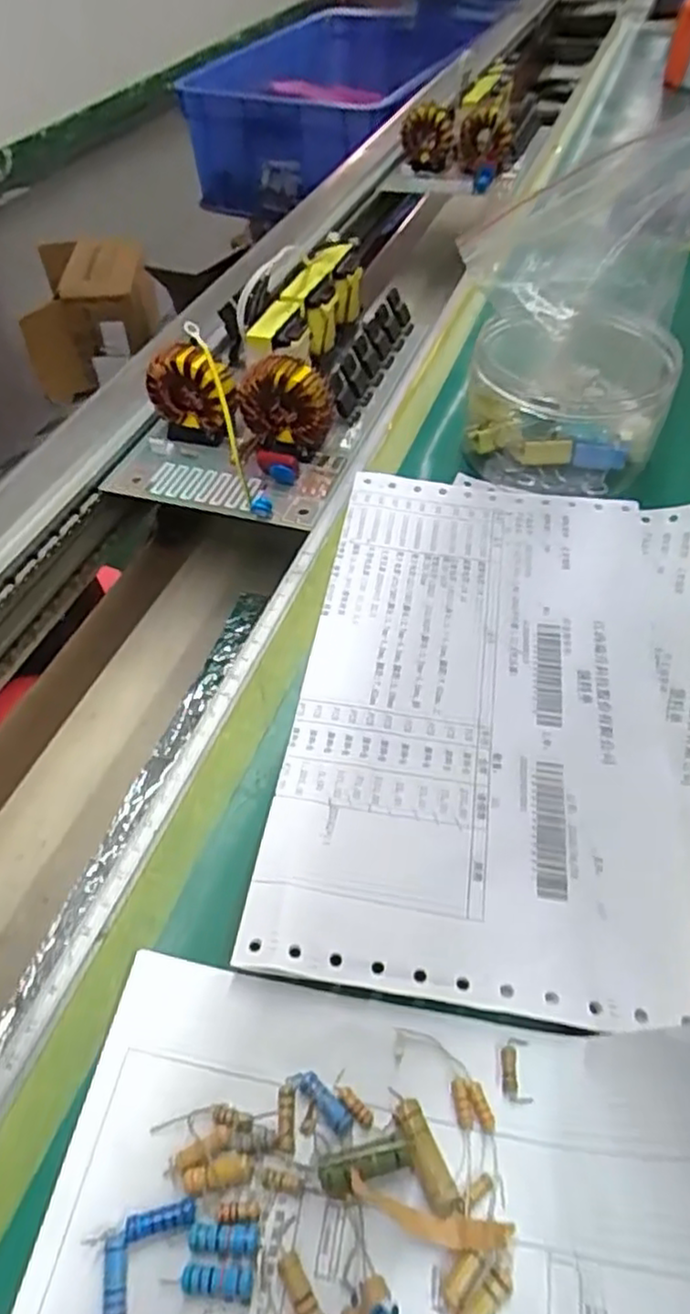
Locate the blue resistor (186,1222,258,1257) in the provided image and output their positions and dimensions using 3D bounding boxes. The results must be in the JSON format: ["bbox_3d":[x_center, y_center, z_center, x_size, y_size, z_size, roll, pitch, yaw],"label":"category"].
[{"bbox_3d":[-0.030,0.144,0.172,0.017,0.004,0.006,1,50,4],"label":"blue resistor"}]

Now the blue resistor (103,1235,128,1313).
[{"bbox_3d":[-0.056,0.151,0.168,0.006,0.005,0.017,-7,50,-3],"label":"blue resistor"}]

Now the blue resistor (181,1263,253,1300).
[{"bbox_3d":[-0.031,0.151,0.168,0.017,0.004,0.006,0,50,4],"label":"blue resistor"}]

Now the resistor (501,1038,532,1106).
[{"bbox_3d":[0.048,0.114,0.193,0.008,0.004,0.016,1,51,3],"label":"resistor"}]

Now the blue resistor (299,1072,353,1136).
[{"bbox_3d":[-0.005,0.122,0.191,0.017,0.004,0.006,36,61,29],"label":"blue resistor"}]

